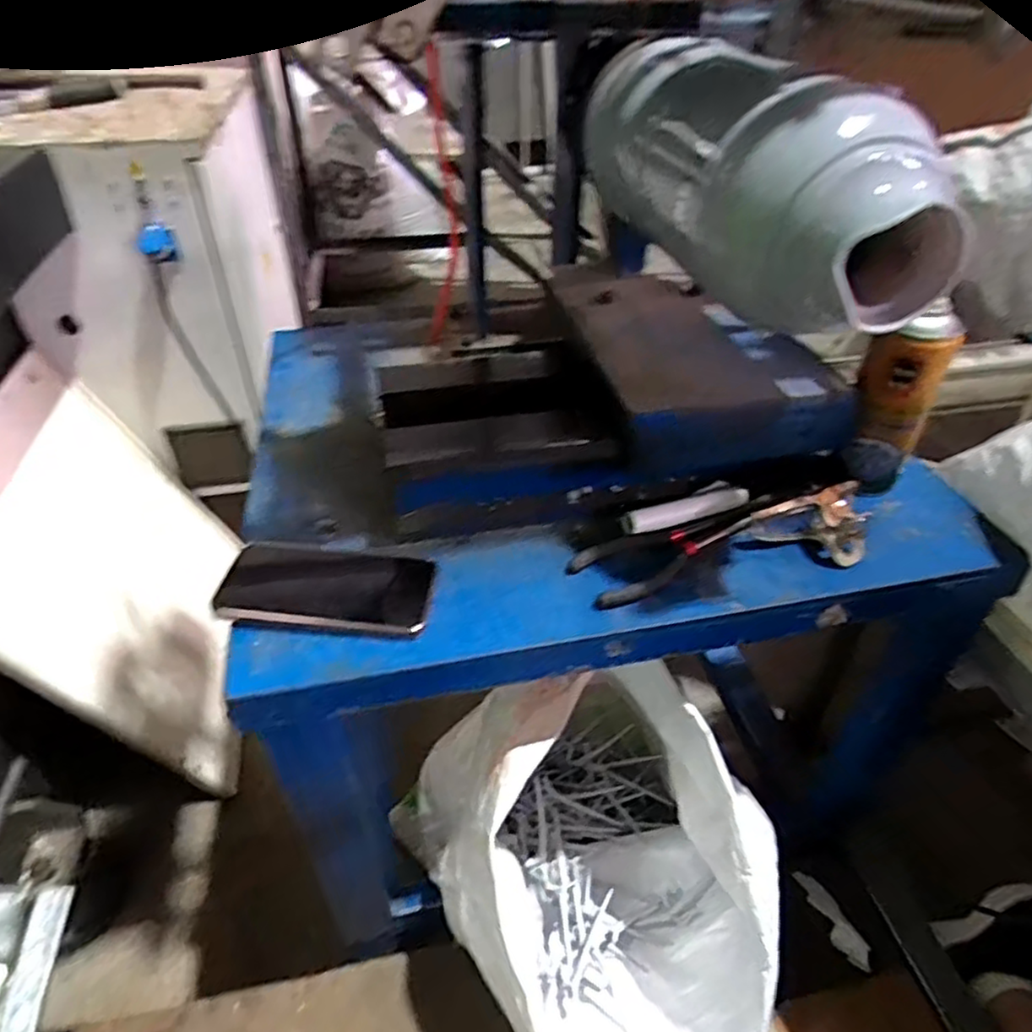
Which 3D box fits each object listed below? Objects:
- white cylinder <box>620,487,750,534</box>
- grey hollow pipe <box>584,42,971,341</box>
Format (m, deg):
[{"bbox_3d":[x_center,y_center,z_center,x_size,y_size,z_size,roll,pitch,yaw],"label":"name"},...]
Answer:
[{"bbox_3d":[0.150,-0.005,0.599,0.116,0.016,0.023,-13,42,-14],"label":"white cylinder"},{"bbox_3d":[0.162,-0.245,0.472,0.115,0.110,0.335,-11,42,-11],"label":"grey hollow pipe"}]

